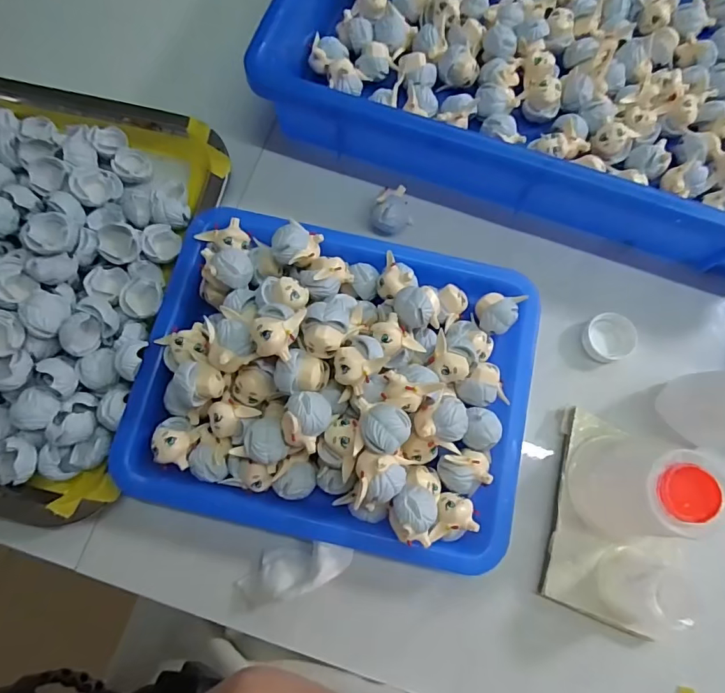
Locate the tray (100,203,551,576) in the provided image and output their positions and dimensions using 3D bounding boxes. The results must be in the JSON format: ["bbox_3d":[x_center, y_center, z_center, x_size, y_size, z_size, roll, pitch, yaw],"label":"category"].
[{"bbox_3d":[-0.015,0.017,0.259,0.216,0.062,0.174,12,76,2],"label":"tray"}]

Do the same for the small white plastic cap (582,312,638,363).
[{"bbox_3d":[0.157,-0.005,0.297,0.030,0.014,0.029,0,76,-1],"label":"small white plastic cap"}]

